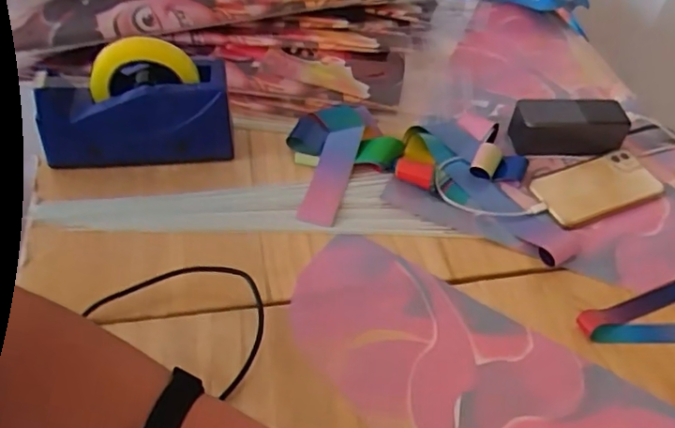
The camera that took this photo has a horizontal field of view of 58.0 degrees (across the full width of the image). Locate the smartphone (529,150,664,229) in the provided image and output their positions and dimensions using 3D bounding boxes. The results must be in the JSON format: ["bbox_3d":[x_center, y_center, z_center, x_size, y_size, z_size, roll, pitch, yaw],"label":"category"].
[{"bbox_3d":[0.302,-0.033,0.709,0.154,0.015,0.077,-16,49,-20],"label":"smartphone"}]

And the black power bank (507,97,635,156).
[{"bbox_3d":[0.285,-0.108,0.759,0.136,0.054,0.058,2,45,-4],"label":"black power bank"}]

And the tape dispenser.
[{"bbox_3d":[-0.211,-0.116,0.661,0.185,0.133,0.065,-8,47,-13],"label":"tape dispenser"}]

